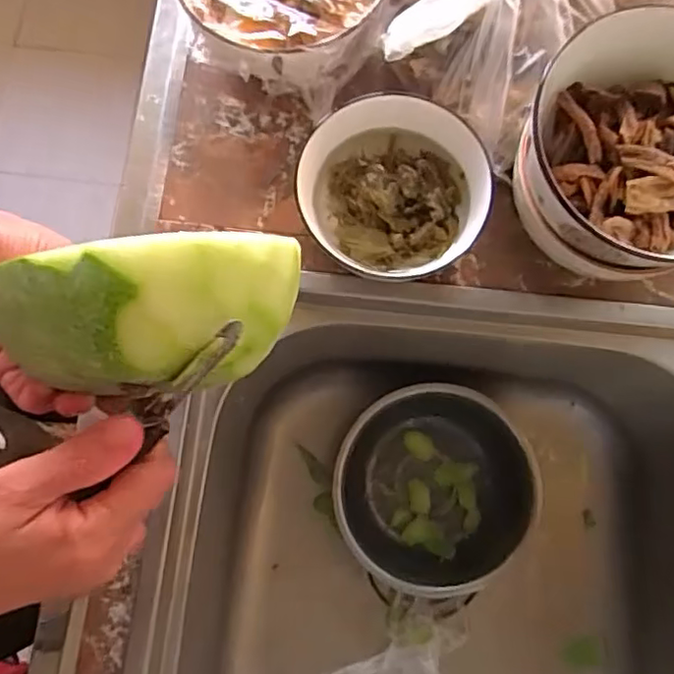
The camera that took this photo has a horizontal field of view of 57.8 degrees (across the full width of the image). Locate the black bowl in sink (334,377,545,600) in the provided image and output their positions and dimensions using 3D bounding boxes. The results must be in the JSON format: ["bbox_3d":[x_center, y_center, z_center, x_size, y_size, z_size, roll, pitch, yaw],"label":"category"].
[{"bbox_3d":[0.087,0.138,0.562,0.164,0.077,0.171,0,78,0],"label":"black bowl in sink"}]

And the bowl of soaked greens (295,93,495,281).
[{"bbox_3d":[0.039,-0.099,0.415,0.126,0.057,0.104,8,78,2],"label":"bowl of soaked greens"}]

